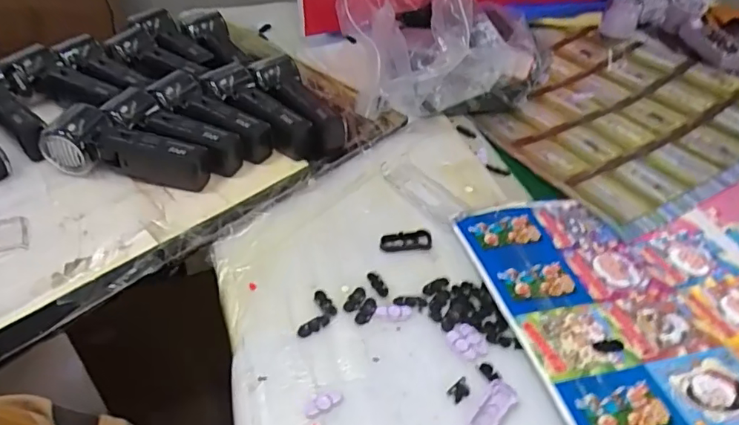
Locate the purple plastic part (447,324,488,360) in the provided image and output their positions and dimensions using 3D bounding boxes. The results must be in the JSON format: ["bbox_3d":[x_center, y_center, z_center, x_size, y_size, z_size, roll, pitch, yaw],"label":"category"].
[{"bbox_3d":[0.082,0.105,0.447,0.028,0.004,0.030,2,43,-2],"label":"purple plastic part"}]

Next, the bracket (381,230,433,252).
[{"bbox_3d":[0.035,0.027,0.521,0.049,0.004,0.022,-3,43,-9],"label":"bracket"}]

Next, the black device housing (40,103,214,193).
[{"bbox_3d":[-0.246,-0.063,0.560,0.166,0.050,0.067,8,43,4],"label":"black device housing"}]

